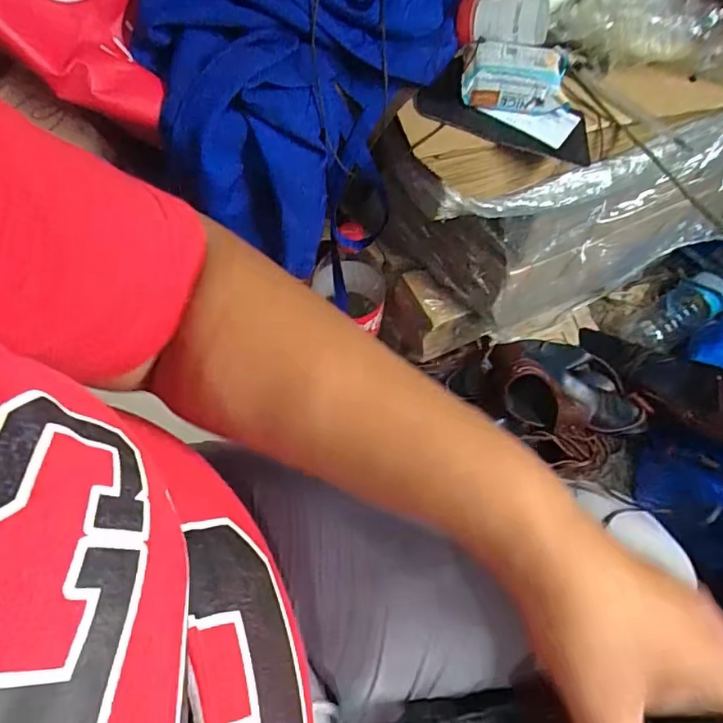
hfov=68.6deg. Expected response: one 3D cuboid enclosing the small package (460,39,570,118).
[{"bbox_3d":[0.128,-0.237,0.440,0.085,0.035,0.048,7,62,2],"label":"small package"}]

